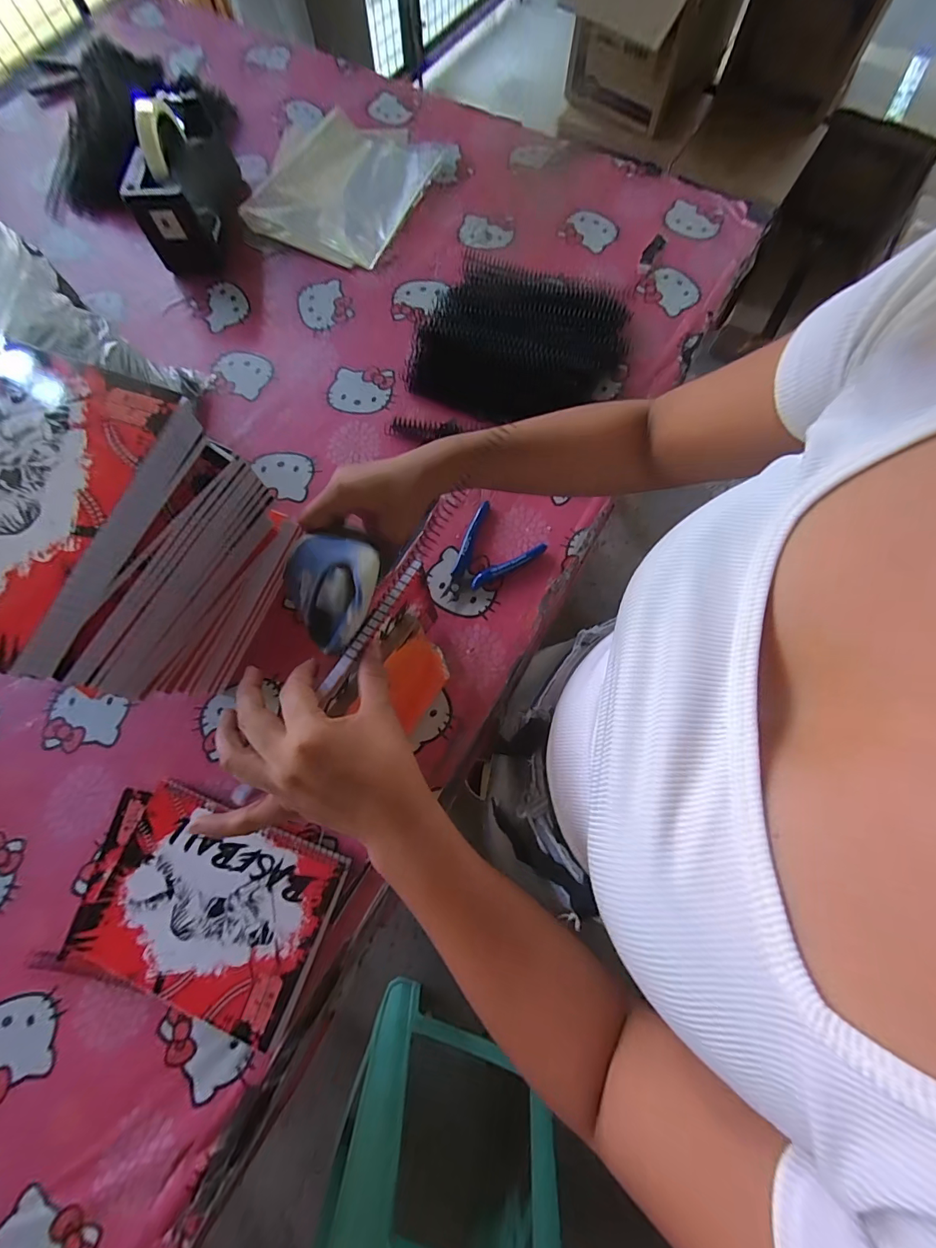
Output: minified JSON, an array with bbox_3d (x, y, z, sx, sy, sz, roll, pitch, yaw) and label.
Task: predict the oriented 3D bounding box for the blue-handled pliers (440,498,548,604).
[{"bbox_3d":[0.017,-0.069,0.466,0.083,0.017,0.107,39,79,11],"label":"blue-handled pliers"}]

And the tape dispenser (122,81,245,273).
[{"bbox_3d":[-0.372,-0.589,0.560,0.102,0.118,0.217,-6,75,-1],"label":"tape dispenser"}]

